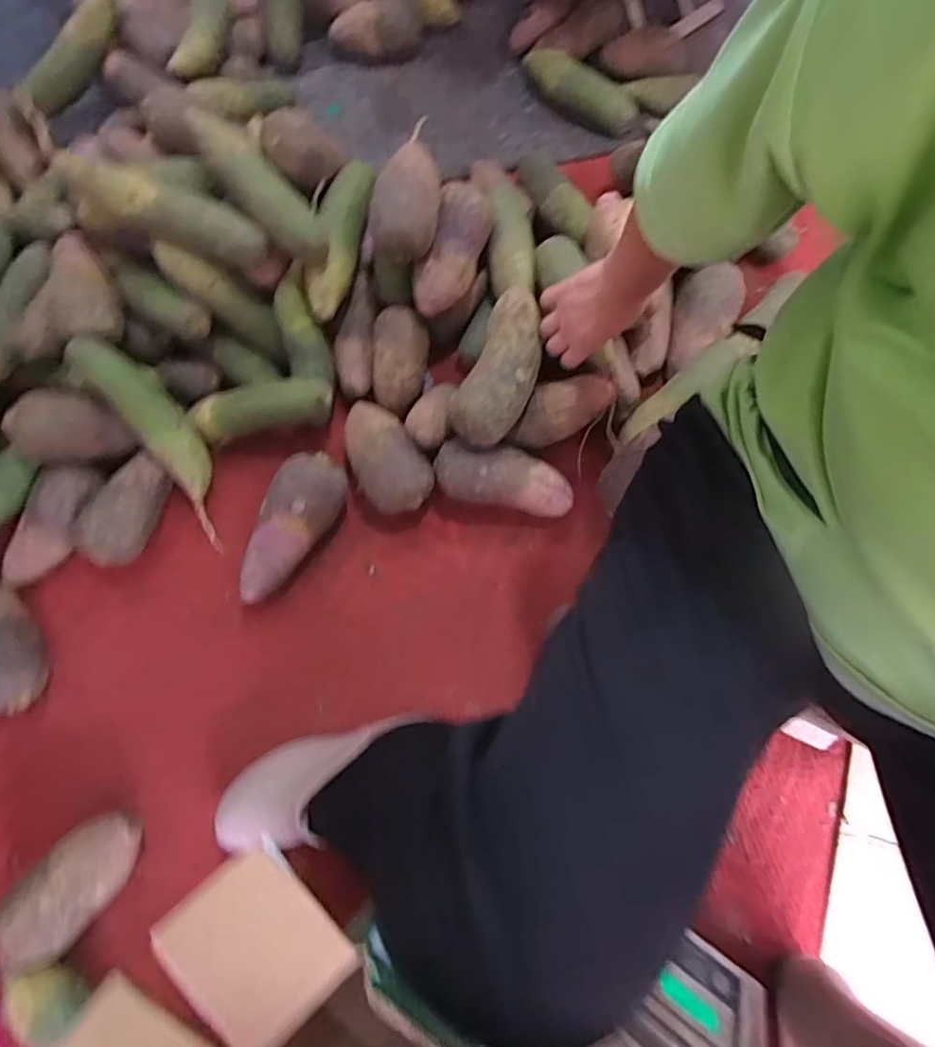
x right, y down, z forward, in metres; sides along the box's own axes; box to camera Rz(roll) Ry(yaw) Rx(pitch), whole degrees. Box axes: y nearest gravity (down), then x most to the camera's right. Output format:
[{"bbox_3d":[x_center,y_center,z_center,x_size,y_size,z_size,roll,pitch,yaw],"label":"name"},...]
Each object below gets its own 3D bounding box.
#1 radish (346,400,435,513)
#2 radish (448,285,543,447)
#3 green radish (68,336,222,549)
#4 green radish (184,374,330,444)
[{"bbox_3d":[-0.101,-0.086,0.673,0.078,0.068,0.146,-32,76,-10],"label":"radish"},{"bbox_3d":[0.042,-0.176,0.656,0.078,0.060,0.186,20,74,5],"label":"radish"},{"bbox_3d":[-0.353,-0.101,0.676,0.063,0.071,0.260,-34,101,-10],"label":"green radish"},{"bbox_3d":[-0.247,-0.138,0.693,0.172,0.058,0.050,-7,73,-3],"label":"green radish"}]

